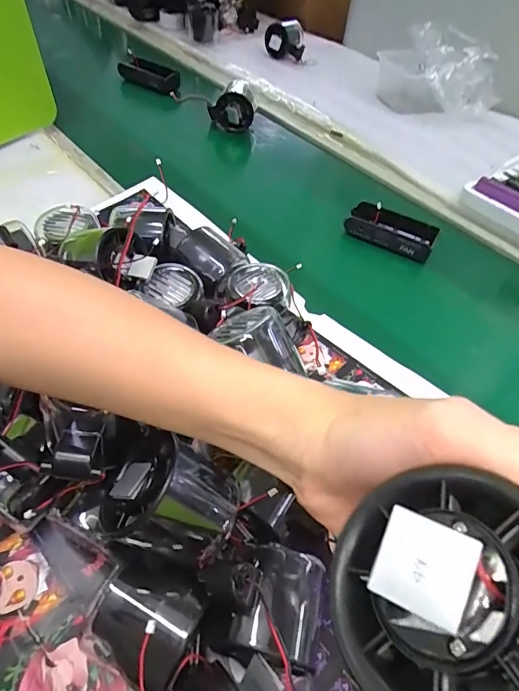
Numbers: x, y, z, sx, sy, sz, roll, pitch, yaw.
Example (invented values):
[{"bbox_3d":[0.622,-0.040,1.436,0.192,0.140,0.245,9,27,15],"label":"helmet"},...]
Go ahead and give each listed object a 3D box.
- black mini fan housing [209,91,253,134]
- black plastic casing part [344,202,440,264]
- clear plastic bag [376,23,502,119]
[{"bbox_3d":[-0.042,-0.347,0.661,0.064,0.055,0.015,-18,32,36],"label":"black mini fan housing"},{"bbox_3d":[0.156,-0.138,0.521,0.101,0.039,0.044,26,53,14],"label":"black plastic casing part"},{"bbox_3d":[0.293,-0.449,0.722,0.180,0.092,0.120,1,51,-6],"label":"clear plastic bag"}]

